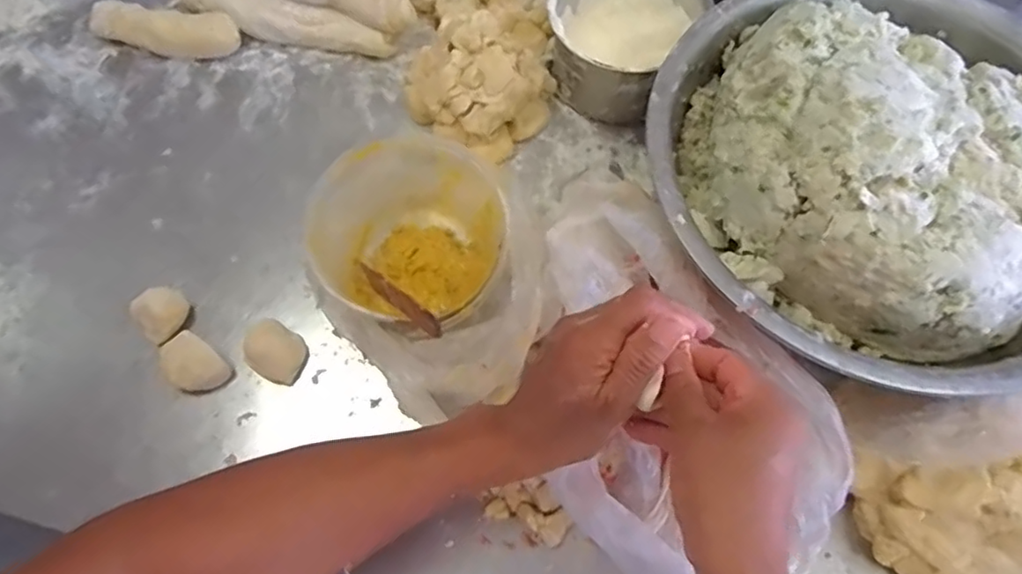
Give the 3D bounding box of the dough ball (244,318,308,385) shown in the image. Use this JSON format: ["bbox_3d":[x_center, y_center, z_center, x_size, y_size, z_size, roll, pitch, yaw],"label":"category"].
[{"bbox_3d":[-0.204,0.056,0.541,0.050,0.023,0.043,29,71,11],"label":"dough ball"}]

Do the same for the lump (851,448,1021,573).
[{"bbox_3d":[0.350,0.185,0.452,0.156,0.090,0.135,-3,68,-2],"label":"lump"}]

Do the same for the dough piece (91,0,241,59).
[{"bbox_3d":[-0.367,-0.270,0.659,0.153,0.040,0.037,5,68,1],"label":"dough piece"}]

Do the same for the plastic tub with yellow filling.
[{"bbox_3d":[-0.080,-0.046,0.548,0.160,0.092,0.163,0,68,-1],"label":"plastic tub with yellow filling"}]

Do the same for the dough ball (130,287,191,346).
[{"bbox_3d":[-0.308,0.025,0.551,0.038,0.038,0.045,37,72,13],"label":"dough ball"}]

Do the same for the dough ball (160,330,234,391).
[{"bbox_3d":[-0.271,0.065,0.532,0.054,0.032,0.039,40,73,14],"label":"dough ball"}]

